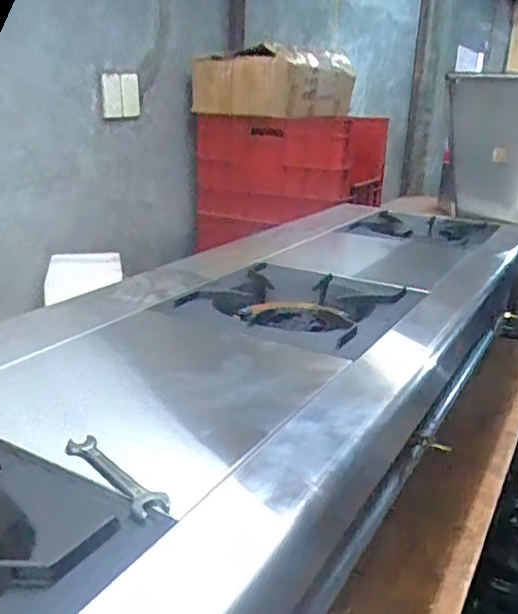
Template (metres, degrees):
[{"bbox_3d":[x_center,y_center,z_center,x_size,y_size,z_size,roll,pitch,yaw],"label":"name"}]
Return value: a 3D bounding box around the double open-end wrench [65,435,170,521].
[{"bbox_3d":[-0.108,0.124,0.445,0.025,0.007,0.111,-15,25,-40],"label":"double open-end wrench"}]

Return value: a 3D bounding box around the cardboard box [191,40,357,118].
[{"bbox_3d":[0.030,-0.666,1.775,0.393,0.175,0.366,17,24,37],"label":"cardboard box"}]

